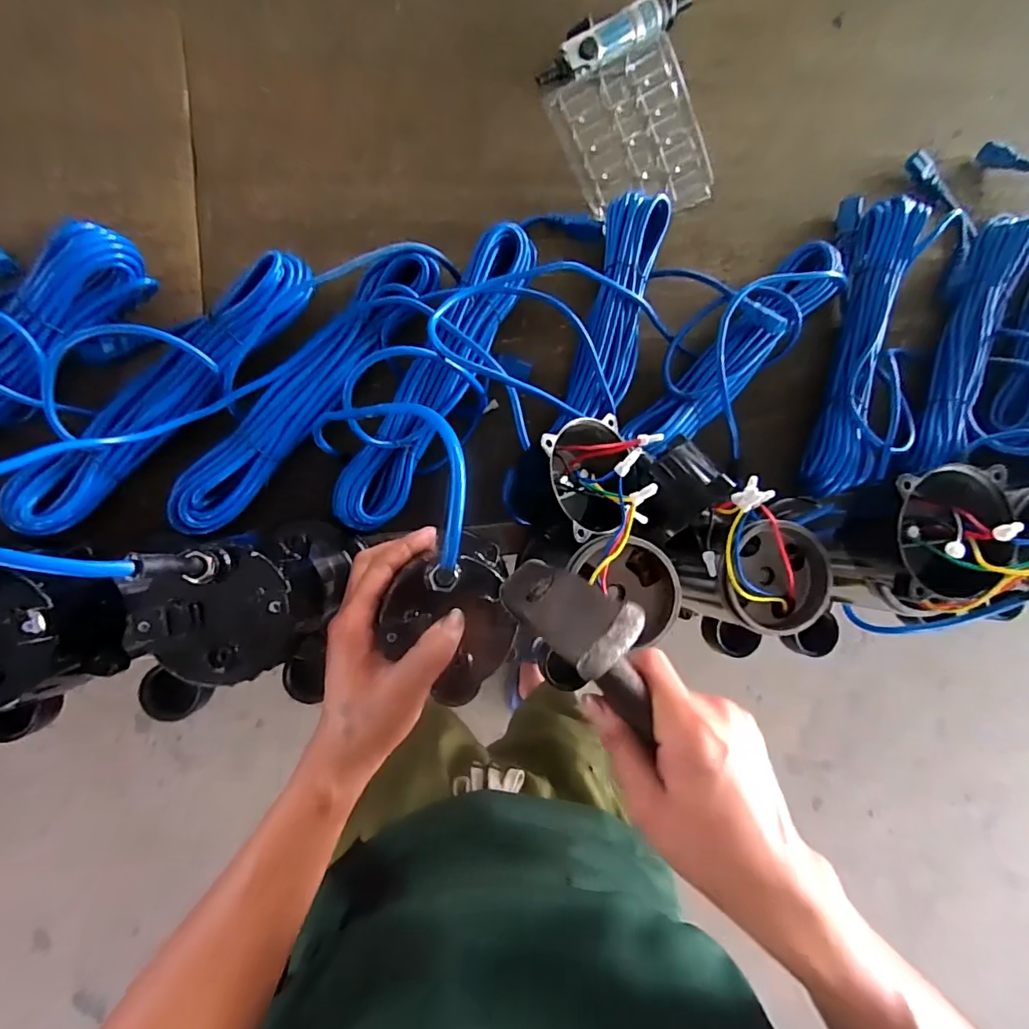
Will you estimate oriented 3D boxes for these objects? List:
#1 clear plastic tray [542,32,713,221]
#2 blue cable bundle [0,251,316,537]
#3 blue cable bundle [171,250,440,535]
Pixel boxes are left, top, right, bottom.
[{"bbox_3d":[0.134,-0.415,0.586,0.141,0.032,0.162,-25,110,2],"label":"clear plastic tray"},{"bbox_3d":[-0.323,-0.116,0.498,0.060,0.056,0.335,45,82,-4],"label":"blue cable bundle"},{"bbox_3d":[-0.196,-0.125,0.513,0.071,0.066,0.352,41,83,-4],"label":"blue cable bundle"}]

